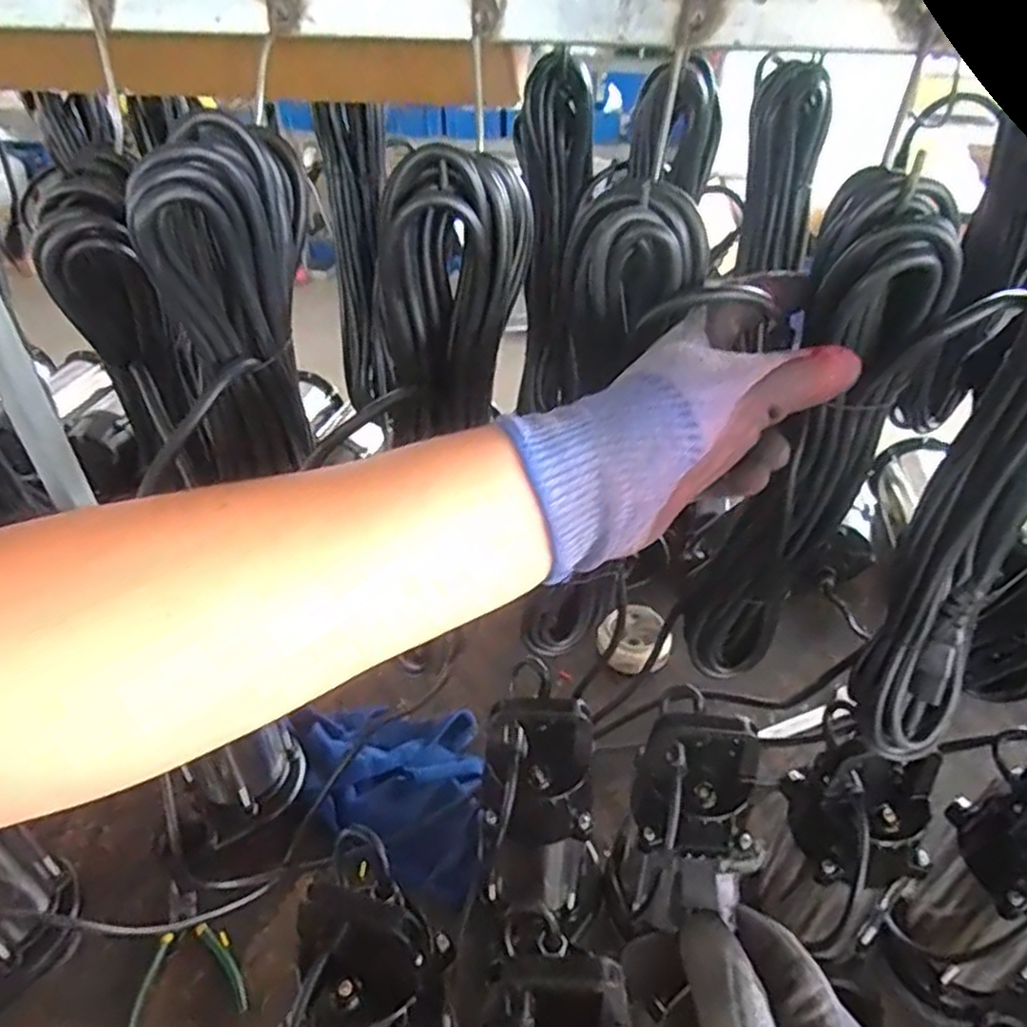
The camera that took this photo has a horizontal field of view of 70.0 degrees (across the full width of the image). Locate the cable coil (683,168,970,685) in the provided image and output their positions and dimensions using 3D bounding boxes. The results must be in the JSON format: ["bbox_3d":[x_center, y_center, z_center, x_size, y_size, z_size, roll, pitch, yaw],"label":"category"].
[{"bbox_3d":[0.160,-0.016,0.427,0.060,0.340,0.047,26,51,20],"label":"cable coil"}]

